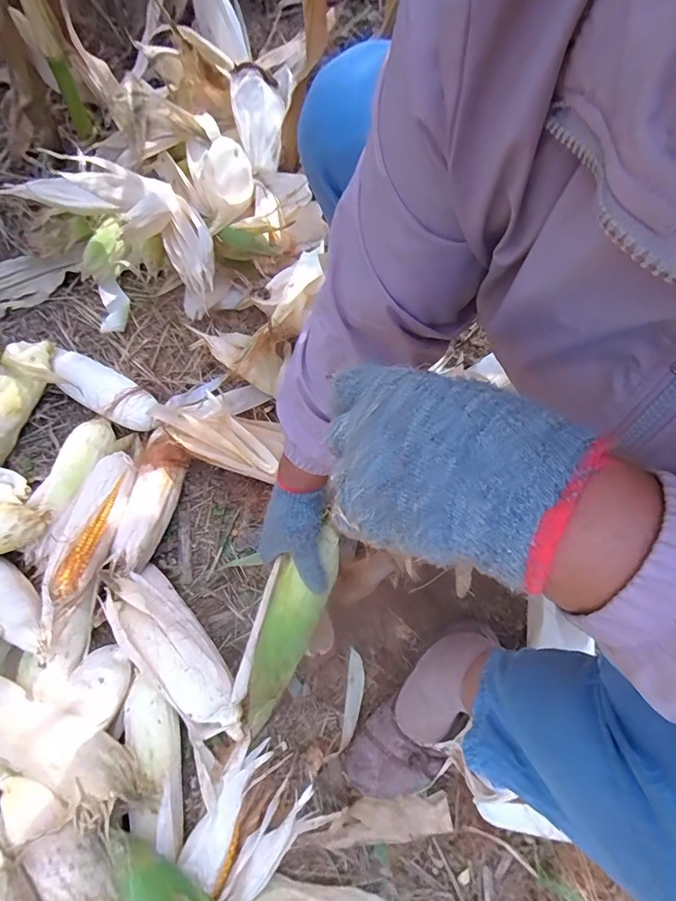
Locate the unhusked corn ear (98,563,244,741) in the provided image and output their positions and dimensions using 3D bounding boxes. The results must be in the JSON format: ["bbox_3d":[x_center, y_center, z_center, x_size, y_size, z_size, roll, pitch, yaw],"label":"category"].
[{"bbox_3d":[-0.204,0.248,0.585,0.079,0.051,0.251,-36,76,-20],"label":"unhusked corn ear"}]

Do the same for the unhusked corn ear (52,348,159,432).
[{"bbox_3d":[-0.366,-0.093,0.739,0.203,0.055,0.070,31,67,6],"label":"unhusked corn ear"}]

